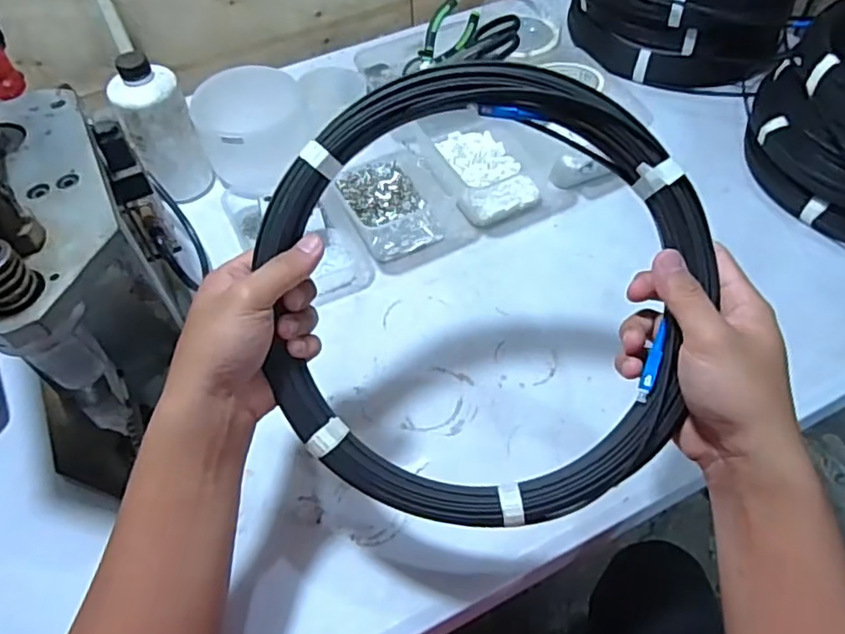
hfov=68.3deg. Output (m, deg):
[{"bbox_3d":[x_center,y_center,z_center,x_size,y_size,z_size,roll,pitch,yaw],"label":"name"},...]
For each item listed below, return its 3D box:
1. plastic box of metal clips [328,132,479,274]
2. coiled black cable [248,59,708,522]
[{"bbox_3d":[-0.031,-0.136,0.716,0.124,0.033,0.177,-24,55,-15],"label":"plastic box of metal clips"},{"bbox_3d":[0.029,-0.016,0.386,0.271,0.023,0.273,17,91,6],"label":"coiled black cable"}]

